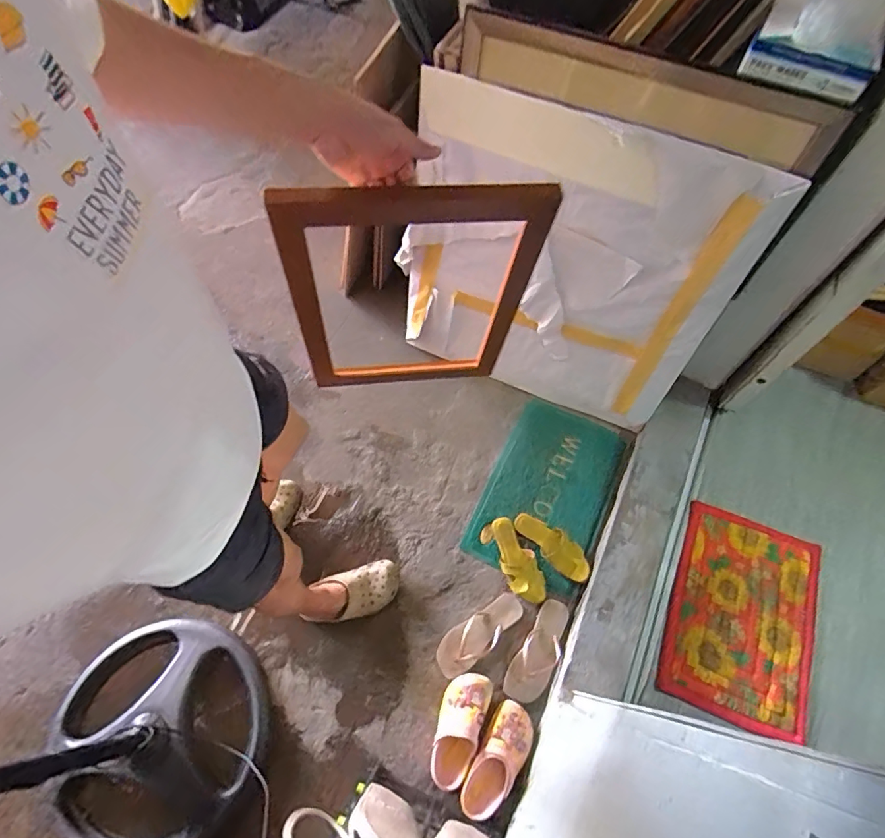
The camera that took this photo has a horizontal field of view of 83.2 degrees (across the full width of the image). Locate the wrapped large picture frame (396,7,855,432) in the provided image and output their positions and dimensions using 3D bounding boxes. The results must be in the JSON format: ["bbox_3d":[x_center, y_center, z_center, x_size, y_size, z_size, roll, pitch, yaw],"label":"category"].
[{"bbox_3d":[0.261,-0.369,1.170,0.750,0.830,0.075,24,51,10],"label":"wrapped large picture frame"}]

